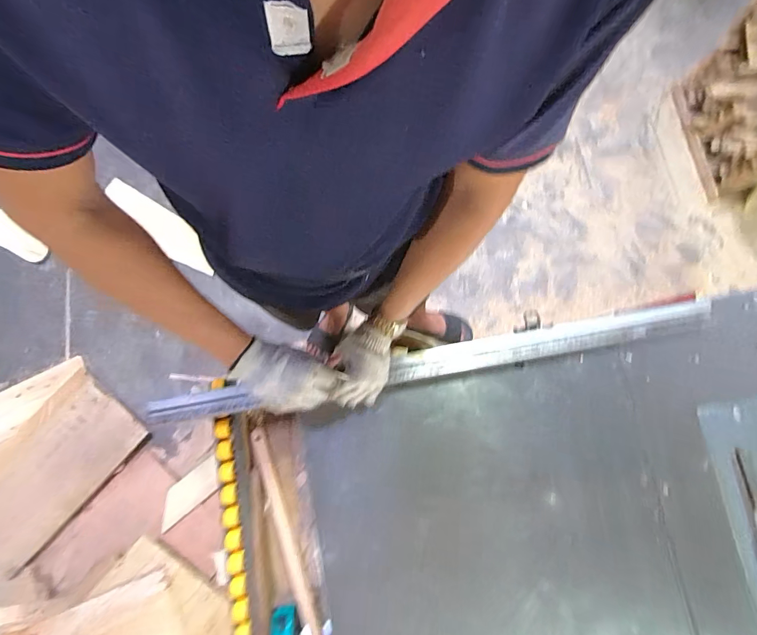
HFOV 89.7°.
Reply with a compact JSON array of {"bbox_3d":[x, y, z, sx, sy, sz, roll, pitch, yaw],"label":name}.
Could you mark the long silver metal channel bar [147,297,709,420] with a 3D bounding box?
[{"bbox_3d":[0.102,0.069,0.623,0.912,0.031,0.043,-10,79,-3],"label":"long silver metal channel bar"}]

